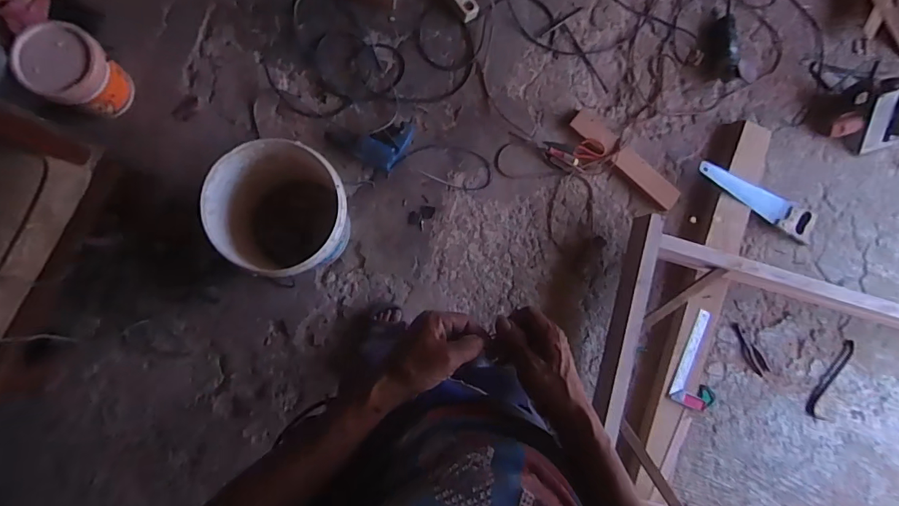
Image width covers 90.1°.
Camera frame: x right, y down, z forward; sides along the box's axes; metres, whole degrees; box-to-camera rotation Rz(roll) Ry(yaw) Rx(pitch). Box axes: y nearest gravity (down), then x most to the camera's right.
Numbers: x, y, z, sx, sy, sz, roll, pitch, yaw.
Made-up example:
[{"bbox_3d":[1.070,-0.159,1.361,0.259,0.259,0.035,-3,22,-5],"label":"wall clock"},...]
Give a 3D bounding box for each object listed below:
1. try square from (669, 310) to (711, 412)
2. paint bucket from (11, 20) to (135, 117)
[{"bbox_3d":[0.812,0.345,1.459,0.126,0.017,0.309,19,86,-6],"label":"try square"},{"bbox_3d":[-1.006,-0.486,1.220,0.204,0.190,0.190,21,86,-6],"label":"paint bucket"}]

